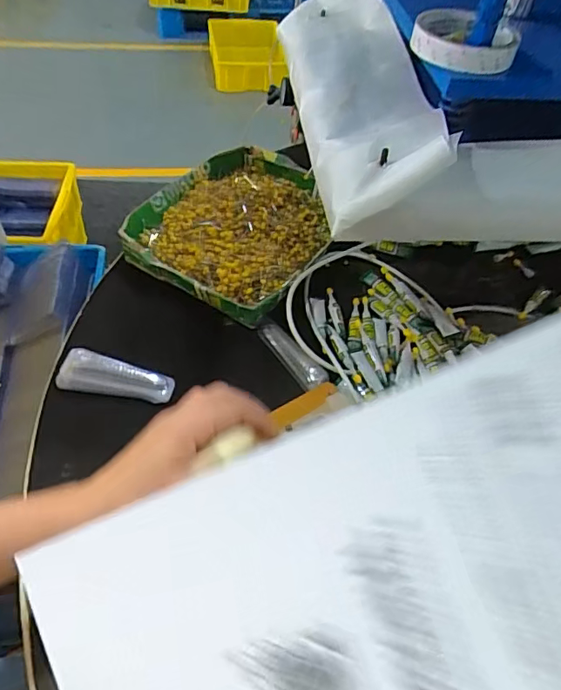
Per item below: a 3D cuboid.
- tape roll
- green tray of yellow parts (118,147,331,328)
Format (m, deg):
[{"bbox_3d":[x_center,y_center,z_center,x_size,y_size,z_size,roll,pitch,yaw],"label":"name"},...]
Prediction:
[{"bbox_3d":[0.160,-0.268,0.461,0.087,0.022,0.087,11,50,4],"label":"tape roll"},{"bbox_3d":[-0.042,-0.159,0.657,0.206,0.038,0.280,28,53,17],"label":"green tray of yellow parts"}]

